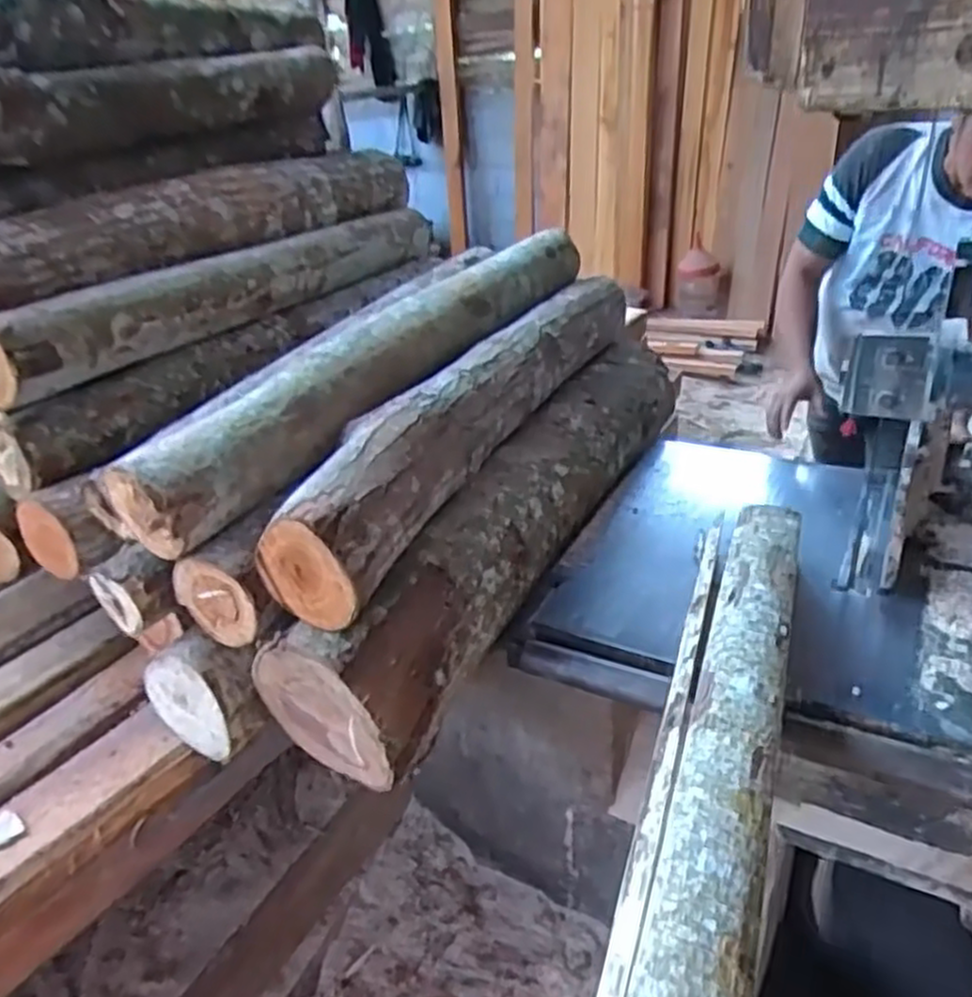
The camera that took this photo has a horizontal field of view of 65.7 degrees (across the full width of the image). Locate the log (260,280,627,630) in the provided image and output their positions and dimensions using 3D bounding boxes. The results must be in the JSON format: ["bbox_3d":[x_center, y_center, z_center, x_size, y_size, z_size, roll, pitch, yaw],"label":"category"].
[{"bbox_3d":[0.012,-0.177,1.283,0.133,0.142,1.076,9,32,24],"label":"log"}]

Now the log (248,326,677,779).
[{"bbox_3d":[0.094,0.010,1.304,0.196,0.201,1.090,14,35,31],"label":"log"}]

